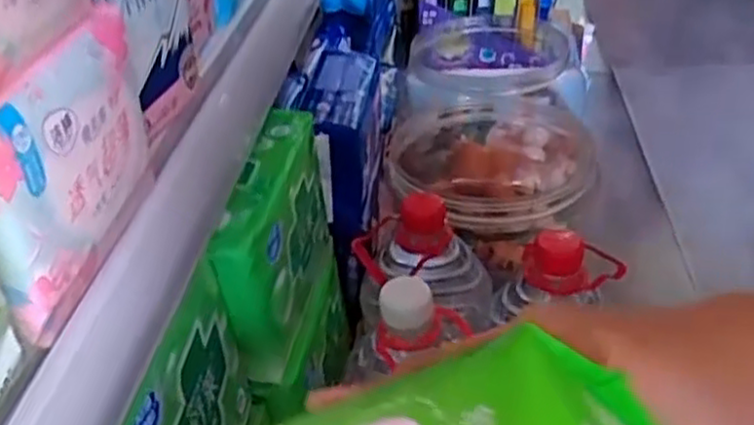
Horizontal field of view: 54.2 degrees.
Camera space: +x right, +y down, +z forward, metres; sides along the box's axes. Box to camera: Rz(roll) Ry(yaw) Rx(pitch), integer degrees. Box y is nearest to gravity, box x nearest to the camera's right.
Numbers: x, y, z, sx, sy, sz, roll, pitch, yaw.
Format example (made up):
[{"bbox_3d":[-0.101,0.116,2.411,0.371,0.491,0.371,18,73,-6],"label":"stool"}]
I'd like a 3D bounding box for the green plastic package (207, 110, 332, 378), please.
[{"bbox_3d":[-0.064,0.019,0.494,0.041,0.110,0.168,-1,36,7],"label":"green plastic package"}]

